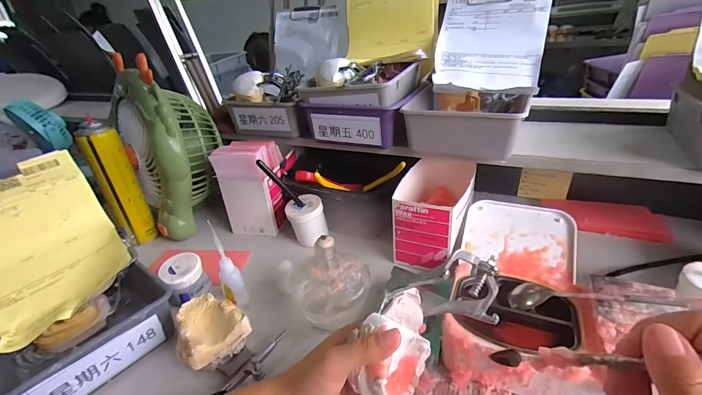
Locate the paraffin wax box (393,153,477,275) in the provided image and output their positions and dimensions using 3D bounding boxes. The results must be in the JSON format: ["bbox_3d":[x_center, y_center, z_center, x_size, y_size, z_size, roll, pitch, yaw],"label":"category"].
[{"bbox_3d":[0.124,0.017,0.499,0.094,0.095,0.157,7,31,21],"label":"paraffin wax box"}]

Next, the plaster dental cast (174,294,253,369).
[{"bbox_3d":[-0.152,0.138,0.358,0.065,0.033,0.065,22,39,40],"label":"plaster dental cast"}]

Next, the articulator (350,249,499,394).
[{"bbox_3d":[0.058,0.091,0.275,0.129,0.099,0.062,-18,33,-24],"label":"articulator"}]

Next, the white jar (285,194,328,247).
[{"bbox_3d":[-0.069,0.036,0.532,0.057,0.062,0.053,-5,29,3],"label":"white jar"}]

